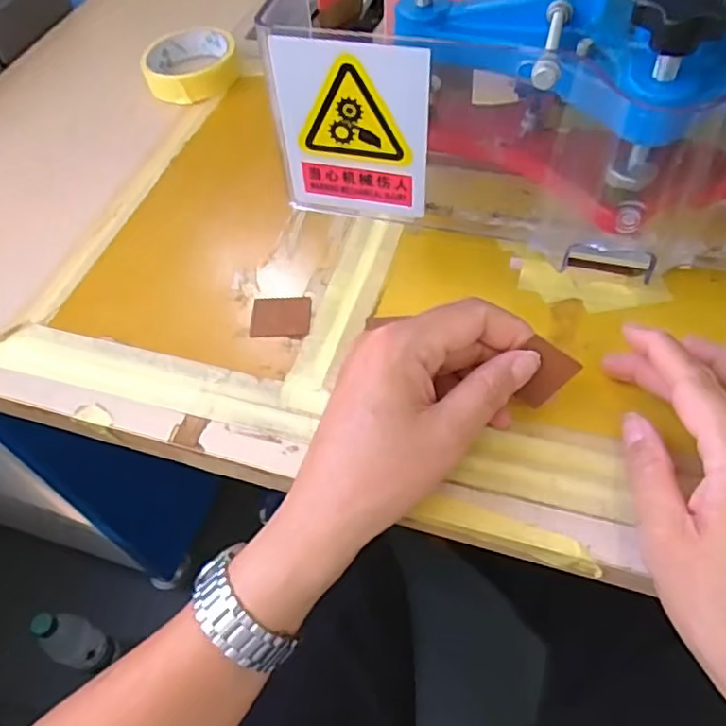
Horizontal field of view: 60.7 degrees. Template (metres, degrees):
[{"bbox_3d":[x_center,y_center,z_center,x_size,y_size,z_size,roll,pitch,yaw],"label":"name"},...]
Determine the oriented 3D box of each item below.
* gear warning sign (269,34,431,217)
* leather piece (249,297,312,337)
[{"bbox_3d":[-0.005,-0.121,0.331,0.078,0.097,0.006,10,56,11],"label":"gear warning sign"},{"bbox_3d":[-0.055,-0.032,0.413,0.040,0.004,0.029,0,54,5],"label":"leather piece"}]

